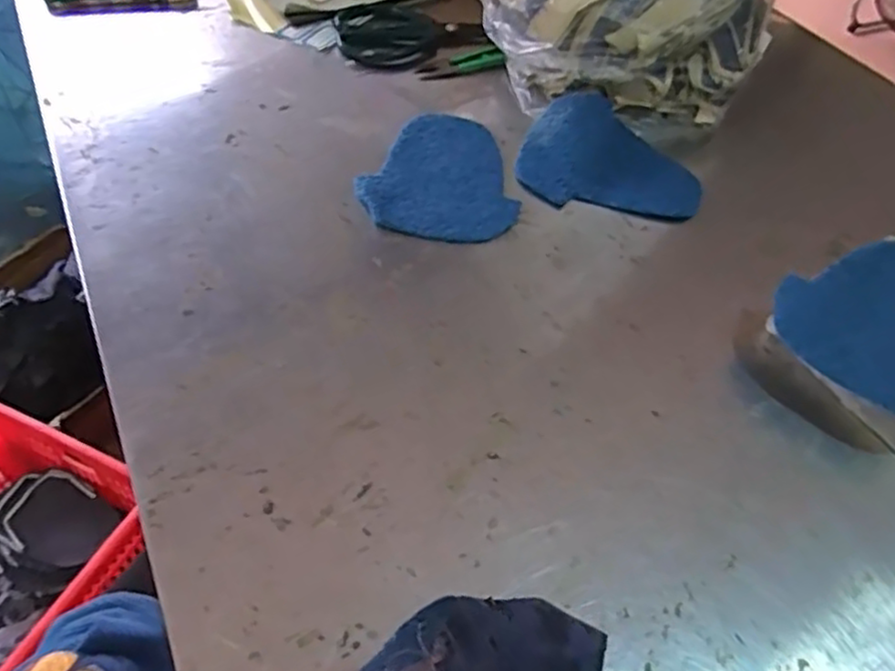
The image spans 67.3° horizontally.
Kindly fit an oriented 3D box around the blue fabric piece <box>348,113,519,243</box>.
[{"bbox_3d":[-0.012,-0.134,0.548,0.121,0.006,0.153,-7,52,-9],"label":"blue fabric piece"}]

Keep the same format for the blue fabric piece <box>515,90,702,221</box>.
[{"bbox_3d":[0.140,-0.151,0.564,0.147,0.022,0.117,18,53,11],"label":"blue fabric piece"}]

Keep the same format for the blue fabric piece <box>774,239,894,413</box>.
[{"bbox_3d":[0.289,-0.017,0.446,0.126,0.013,0.157,25,52,13],"label":"blue fabric piece"}]

